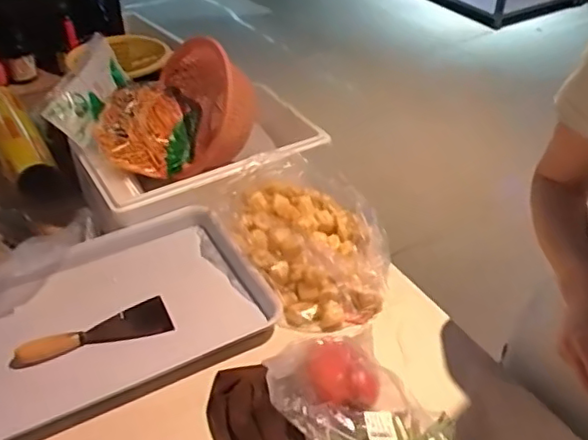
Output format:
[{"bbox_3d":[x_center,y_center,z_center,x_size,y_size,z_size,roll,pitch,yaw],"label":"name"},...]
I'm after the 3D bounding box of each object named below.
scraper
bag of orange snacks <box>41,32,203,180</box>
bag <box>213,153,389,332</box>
[{"bbox_3d":[-0.274,0.146,0.845,0.205,0.032,0.063,-13,41,-16],"label":"scraper"},{"bbox_3d":[-0.286,-0.204,1.119,0.216,0.137,0.244,3,39,4],"label":"bag of orange snacks"},{"bbox_3d":[0.032,0.023,0.950,0.217,0.068,0.308,-19,43,-22],"label":"bag"}]

